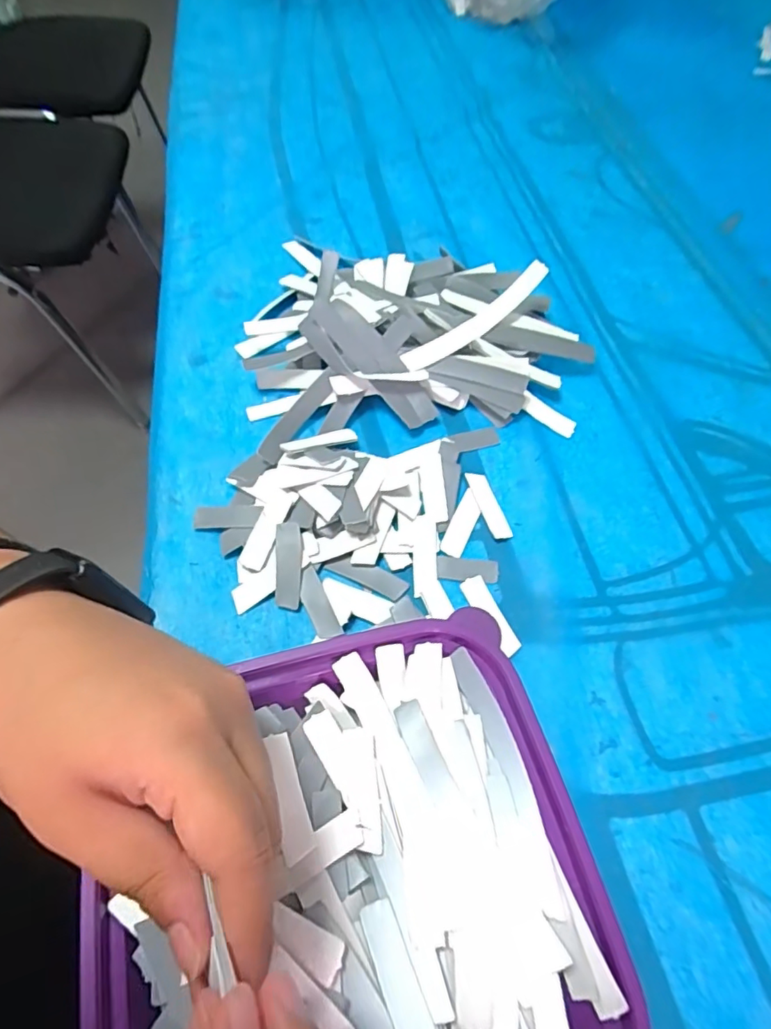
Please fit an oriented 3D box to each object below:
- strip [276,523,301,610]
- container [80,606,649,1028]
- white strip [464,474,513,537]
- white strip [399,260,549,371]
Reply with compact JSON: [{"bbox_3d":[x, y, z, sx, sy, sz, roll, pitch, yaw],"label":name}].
[{"bbox_3d":[-0.054,0.028,0.298,0.014,0.004,0.047,-1,75,-5],"label":"strip"},{"bbox_3d":[-0.014,0.146,0.214,0.183,0.041,0.179,-12,59,-11],"label":"container"},{"bbox_3d":[0.064,-0.006,0.332,0.014,0.004,0.047,-13,60,-12],"label":"white strip"},{"bbox_3d":[0.068,-0.136,0.372,0.127,0.028,0.020,-32,65,-22],"label":"white strip"}]

